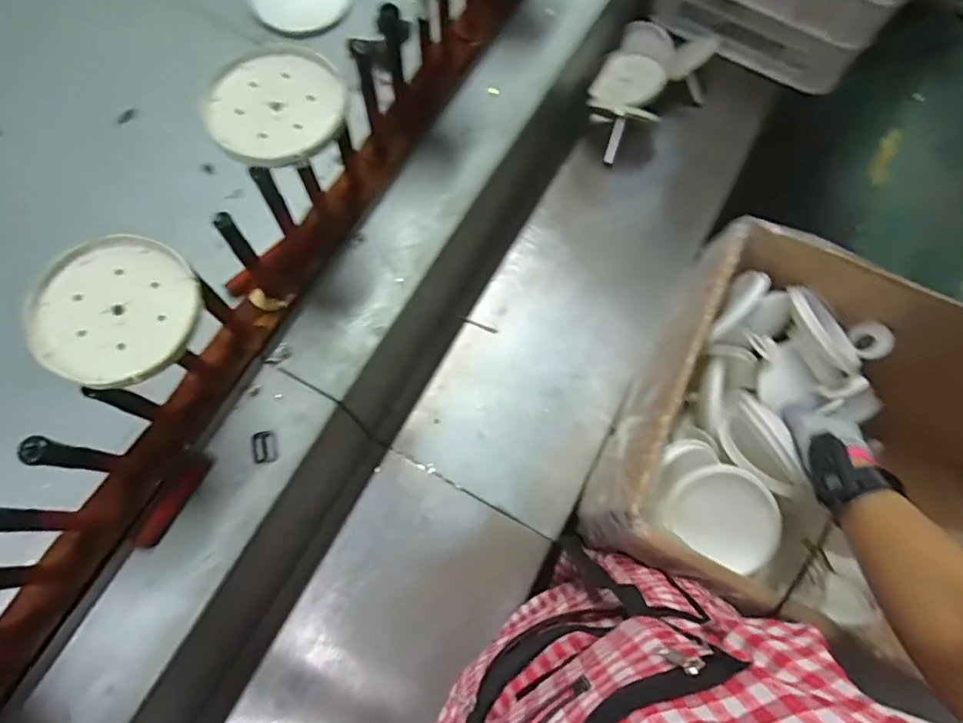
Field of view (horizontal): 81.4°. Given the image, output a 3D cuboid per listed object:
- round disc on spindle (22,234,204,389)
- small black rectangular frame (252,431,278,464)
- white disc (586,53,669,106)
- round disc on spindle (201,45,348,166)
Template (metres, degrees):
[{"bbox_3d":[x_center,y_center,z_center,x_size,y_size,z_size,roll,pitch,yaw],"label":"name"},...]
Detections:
[{"bbox_3d":[-0.262,-0.039,0.399,0.112,0.012,0.107,1,70,-2],"label":"round disc on spindle"},{"bbox_3d":[-0.215,0.085,0.555,0.022,0.004,0.031,-13,72,-7],"label":"small black rectangular frame"},{"bbox_3d":[0.222,-0.421,0.831,0.102,0.010,0.098,-6,70,16],"label":"white disc"},{"bbox_3d":[-0.166,-0.209,0.453,0.110,0.010,0.109,1,70,-2],"label":"round disc on spindle"}]

